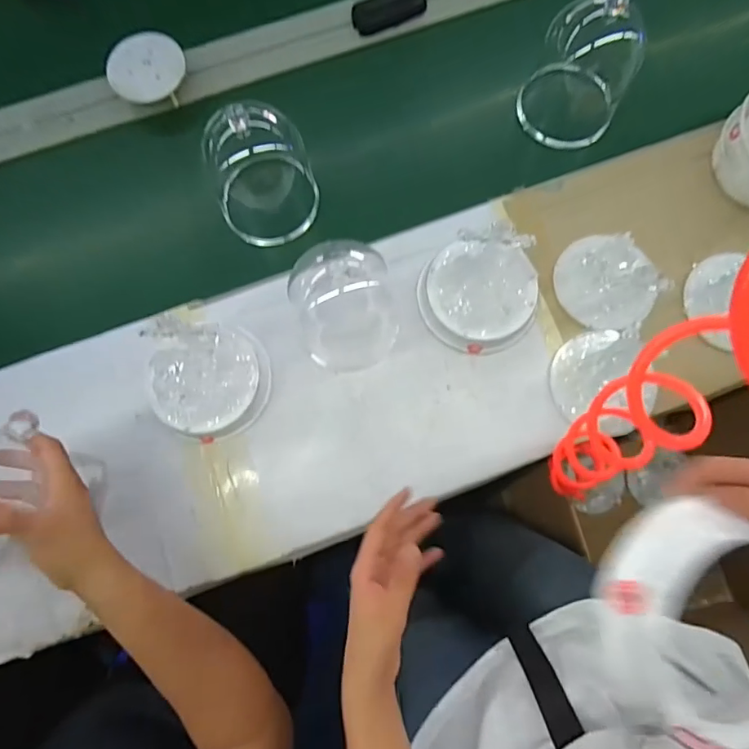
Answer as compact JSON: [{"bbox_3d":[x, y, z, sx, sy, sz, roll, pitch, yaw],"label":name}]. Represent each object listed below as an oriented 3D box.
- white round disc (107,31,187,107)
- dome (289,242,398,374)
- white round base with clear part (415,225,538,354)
[{"bbox_3d":[-0.307,-0.415,0.669,0.093,0.013,0.091,3,92,-15],"label":"white round disc"},{"bbox_3d":[-0.032,-0.078,0.584,0.116,0.121,0.120,0,79,1],"label":"dome"},{"bbox_3d":[0.130,-0.102,0.614,0.138,0.077,0.139,0,79,1],"label":"white round base with clear part"}]

